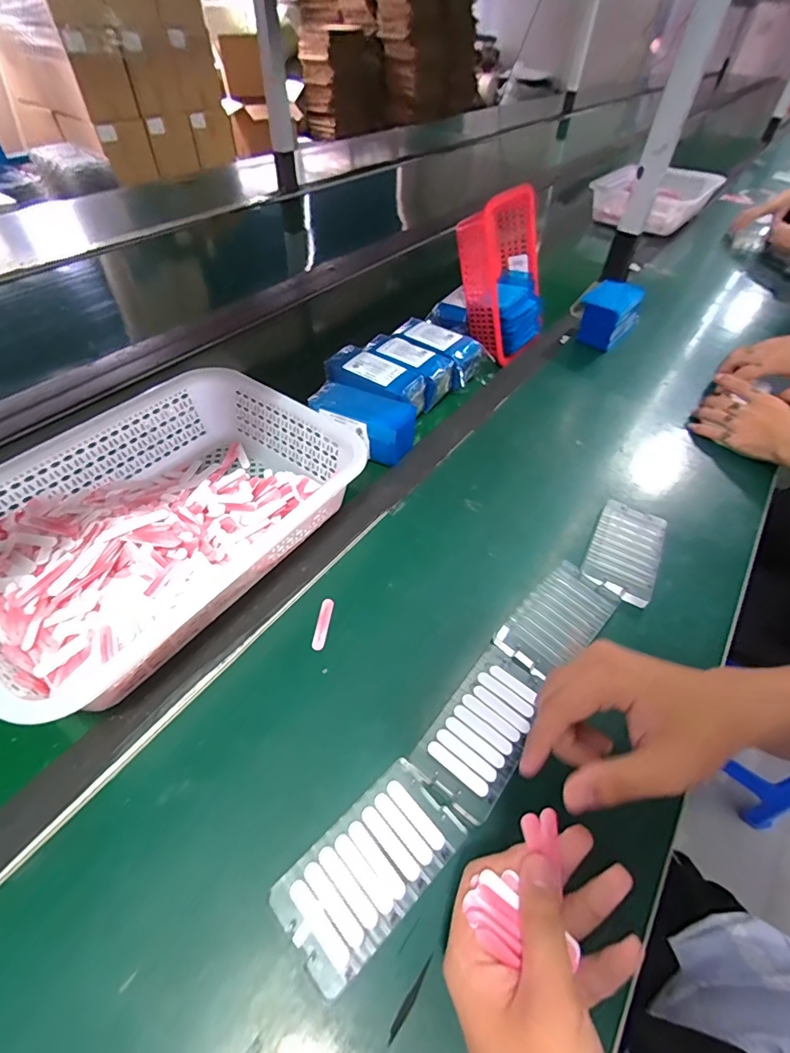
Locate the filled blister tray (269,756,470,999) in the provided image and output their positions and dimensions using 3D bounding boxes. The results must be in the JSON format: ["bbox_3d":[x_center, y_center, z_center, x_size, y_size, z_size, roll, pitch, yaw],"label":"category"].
[{"bbox_3d":[-0.016,0.224,0.307,0.119,0.014,0.066,-34,58,-28],"label":"filled blister tray"}]

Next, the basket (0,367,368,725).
[{"bbox_3d":[-0.231,-0.012,0.451,0.249,0.080,0.355,30,53,21],"label":"basket"}]

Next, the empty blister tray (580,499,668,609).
[{"bbox_3d":[0.248,0.024,0.496,0.069,0.012,0.129,25,52,18],"label":"empty blister tray"}]

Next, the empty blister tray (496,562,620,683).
[{"bbox_3d":[0.154,0.087,0.433,0.066,0.013,0.122,38,57,26],"label":"empty blister tray"}]

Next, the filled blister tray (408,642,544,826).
[{"bbox_3d":[0.073,0.157,0.367,0.066,0.010,0.124,32,54,23],"label":"filled blister tray"}]

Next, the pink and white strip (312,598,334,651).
[{"bbox_3d":[-0.066,0.089,0.423,0.012,0.004,0.051,6,48,2],"label":"pink and white strip"}]

